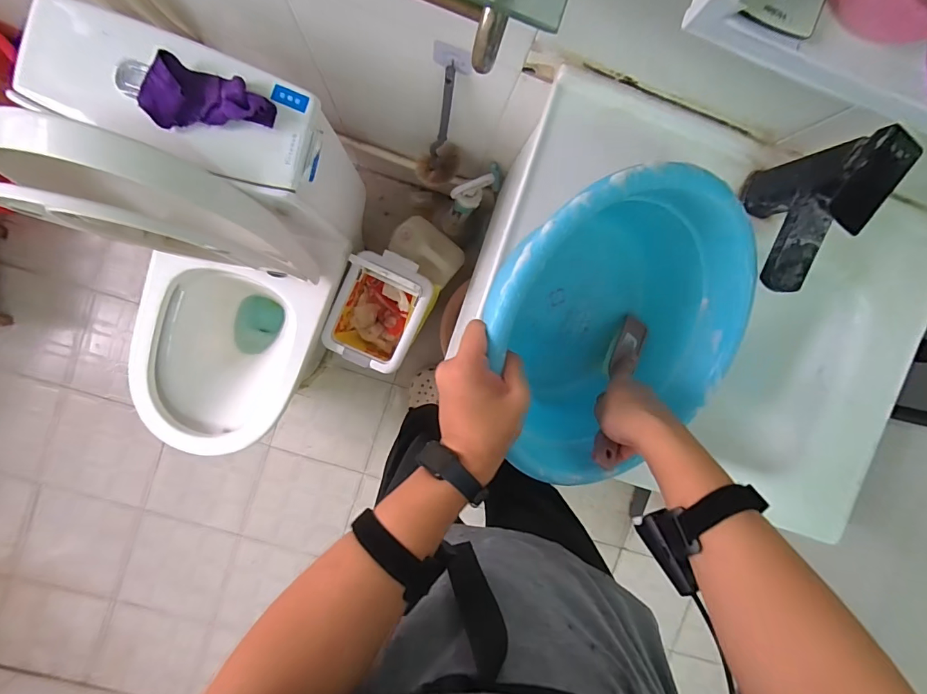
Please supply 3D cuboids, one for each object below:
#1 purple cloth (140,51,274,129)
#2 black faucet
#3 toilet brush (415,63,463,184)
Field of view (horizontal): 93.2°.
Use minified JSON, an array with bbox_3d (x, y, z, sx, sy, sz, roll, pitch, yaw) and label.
[{"bbox_3d":[-0.314,-0.315,0.539,0.146,0.036,0.076,-3,96,-5],"label":"purple cloth"},{"bbox_3d":[0.368,-0.138,0.488,0.049,0.170,0.149,23,93,-7],"label":"black faucet"},{"bbox_3d":[-0.042,-0.372,0.790,0.079,0.314,0.080,17,94,-7],"label":"toilet brush"}]

